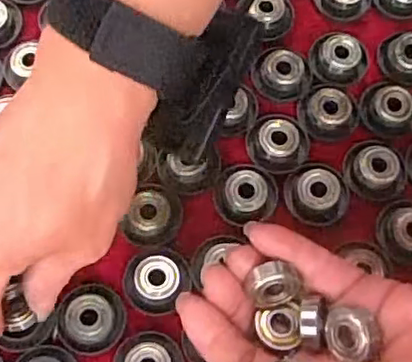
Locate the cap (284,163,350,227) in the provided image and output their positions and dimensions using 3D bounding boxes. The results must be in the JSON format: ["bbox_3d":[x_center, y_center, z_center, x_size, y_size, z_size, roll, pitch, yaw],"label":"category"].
[{"bbox_3d":[0.058,0.005,0.314,0.032,0.014,0.032,0,70,-1],"label":"cap"}]

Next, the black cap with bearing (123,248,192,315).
[{"bbox_3d":[-0.024,0.048,0.299,0.032,0.007,0.031,0,70,-1],"label":"black cap with bearing"}]

